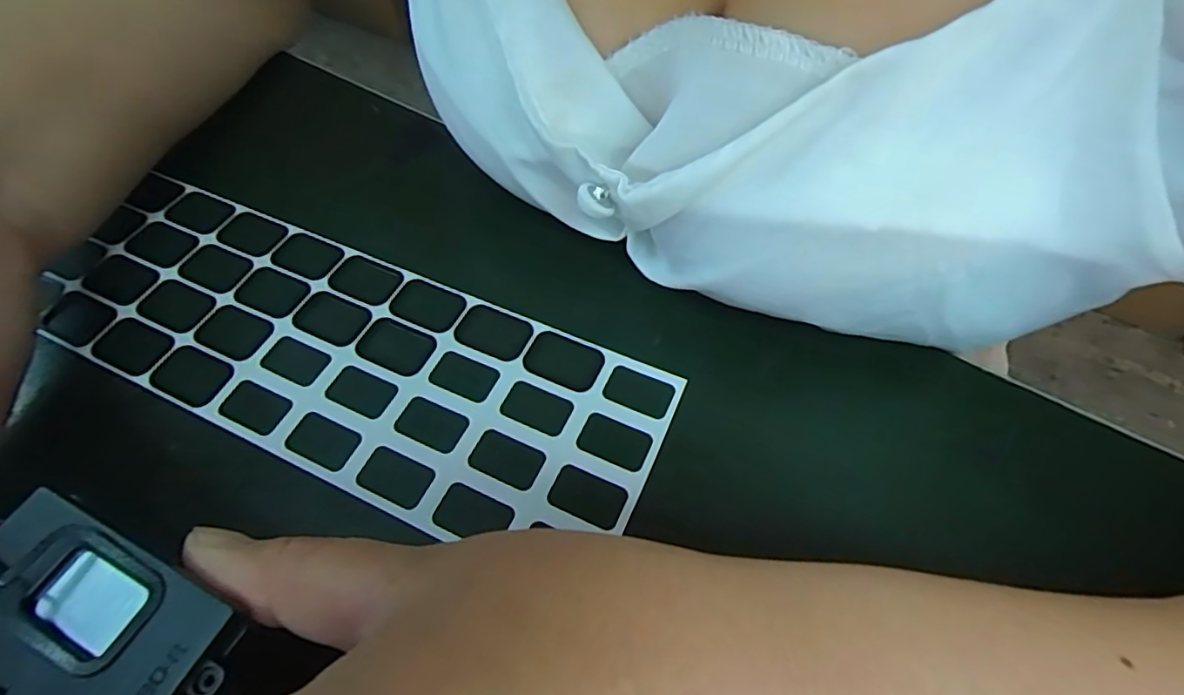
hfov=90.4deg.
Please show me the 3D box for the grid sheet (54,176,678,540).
[{"bbox_3d":[-0.084,-0.001,0.192,0.214,0.009,0.073,21,60,14],"label":"grid sheet"}]

